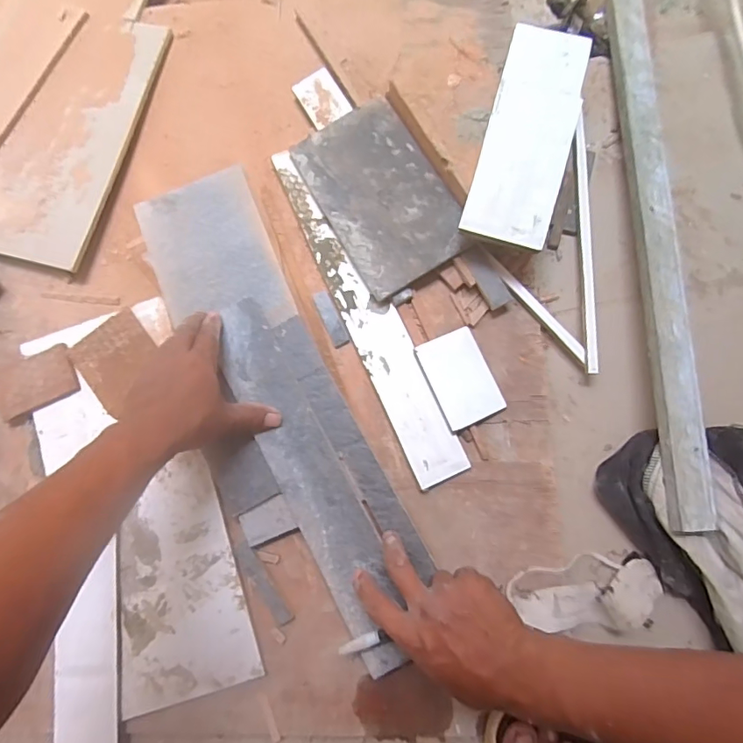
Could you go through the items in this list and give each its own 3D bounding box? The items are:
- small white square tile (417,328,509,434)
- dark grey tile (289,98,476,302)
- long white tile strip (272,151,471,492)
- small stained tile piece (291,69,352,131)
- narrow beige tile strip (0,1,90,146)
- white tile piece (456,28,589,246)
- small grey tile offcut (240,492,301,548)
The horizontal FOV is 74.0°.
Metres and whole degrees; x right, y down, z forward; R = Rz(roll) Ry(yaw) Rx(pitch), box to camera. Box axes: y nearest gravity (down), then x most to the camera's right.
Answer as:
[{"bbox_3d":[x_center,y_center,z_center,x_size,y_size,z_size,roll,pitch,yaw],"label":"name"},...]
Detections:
[{"bbox_3d":[0.091,0.006,0.503,0.060,0.005,0.093,-23,80,-3],"label":"small white square tile"},{"bbox_3d":[0.009,-0.188,0.527,0.120,0.013,0.198,-30,80,2],"label":"dark grey tile"},{"bbox_3d":[-0.004,-0.067,0.524,0.054,0.015,0.385,-24,80,-1],"label":"long white tile strip"},{"bbox_3d":[-0.055,-0.307,0.557,0.046,0.007,0.064,-32,82,9],"label":"small stained tile piece"},{"bbox_3d":[-0.419,-0.336,0.590,0.044,0.010,0.247,28,83,13],"label":"narrow beige tile strip"},{"bbox_3d":[0.155,-0.234,0.481,0.079,0.010,0.232,16,82,6],"label":"white tile piece"},{"bbox_3d":[-0.100,0.150,0.487,0.051,0.012,0.039,-27,81,1],"label":"small grey tile offcut"}]

